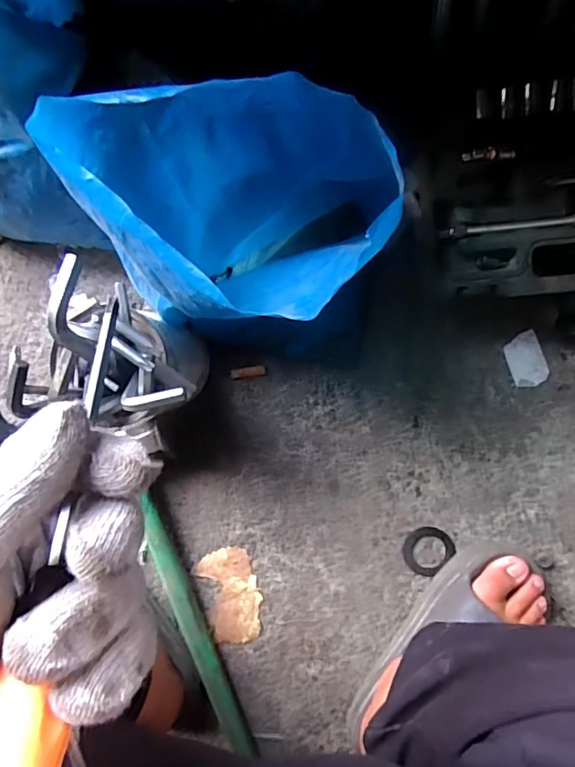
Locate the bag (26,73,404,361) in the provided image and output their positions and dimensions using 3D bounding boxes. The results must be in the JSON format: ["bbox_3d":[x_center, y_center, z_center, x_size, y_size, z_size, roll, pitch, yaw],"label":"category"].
[{"bbox_3d":[-0.042,-0.120,0.444,0.225,0.247,0.147,12,95,6],"label":"bag"}]

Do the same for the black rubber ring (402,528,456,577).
[{"bbox_3d":[0.150,0.179,0.566,0.048,0.004,0.053,42,97,2],"label":"black rubber ring"}]

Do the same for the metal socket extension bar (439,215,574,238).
[{"bbox_3d":[0.206,-0.137,0.458,0.143,0.012,0.012,-5,93,6],"label":"metal socket extension bar"}]

